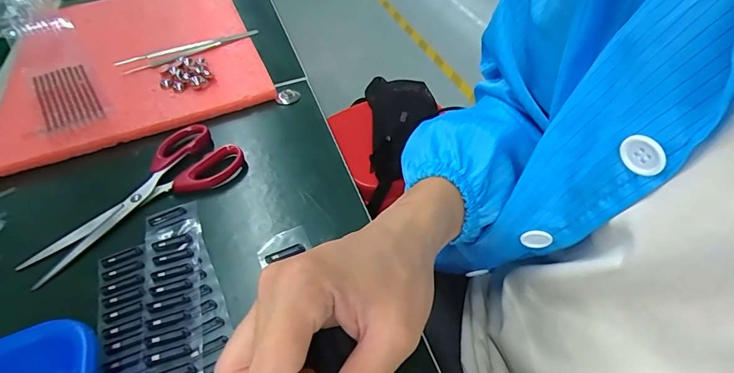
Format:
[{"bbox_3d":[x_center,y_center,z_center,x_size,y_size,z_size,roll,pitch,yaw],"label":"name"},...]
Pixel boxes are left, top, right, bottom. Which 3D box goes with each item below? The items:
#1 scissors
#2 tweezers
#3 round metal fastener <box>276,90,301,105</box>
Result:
[{"bbox_3d":[-0.185,0.006,0.344,0.076,0.010,0.169,34,58,31],"label":"scissors"},{"bbox_3d":[-0.194,-0.152,0.479,0.152,0.013,0.024,-24,50,-17],"label":"tweezers"},{"bbox_3d":[-0.078,-0.089,0.431,0.023,0.007,0.015,-21,49,-14],"label":"round metal fastener"}]

